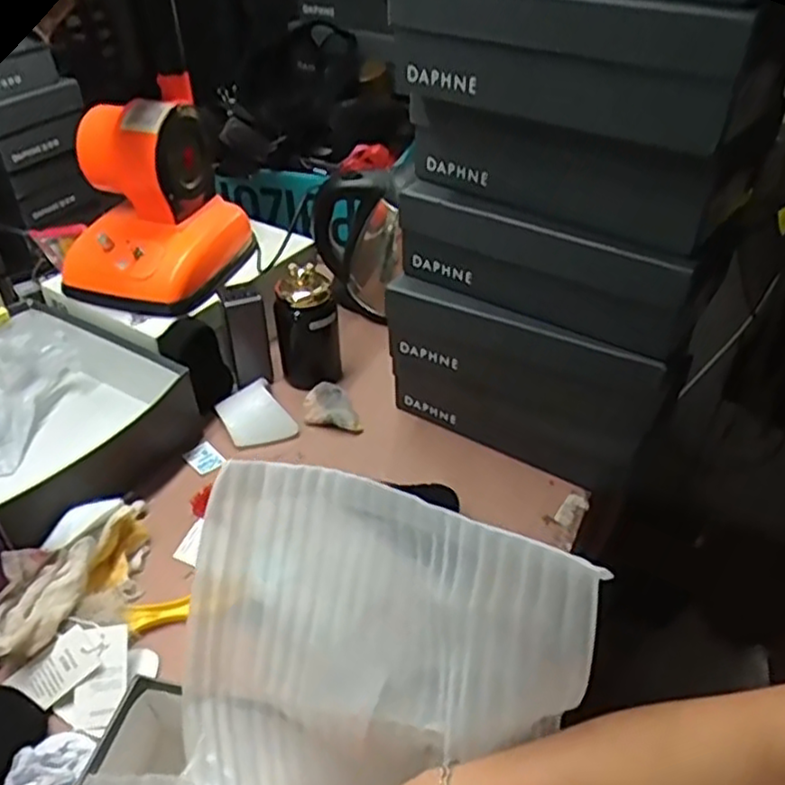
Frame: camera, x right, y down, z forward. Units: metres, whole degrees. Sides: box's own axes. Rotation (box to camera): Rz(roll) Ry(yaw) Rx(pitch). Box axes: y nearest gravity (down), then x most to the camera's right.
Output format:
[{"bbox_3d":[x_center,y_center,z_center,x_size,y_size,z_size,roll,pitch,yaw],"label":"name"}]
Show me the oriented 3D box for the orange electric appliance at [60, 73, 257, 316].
[{"bbox_3d":[-0.300,-0.229,0.885,0.177,0.225,0.197,9,40,11],"label":"orange electric appliance"}]

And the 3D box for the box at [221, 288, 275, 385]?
[{"bbox_3d":[-0.181,-0.071,0.890,0.048,0.117,0.050,-10,40,-11],"label":"box"}]

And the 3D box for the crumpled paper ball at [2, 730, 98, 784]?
[{"bbox_3d":[-0.260,0.286,0.538,0.047,0.029,0.065,12,41,15],"label":"crumpled paper ball"}]

